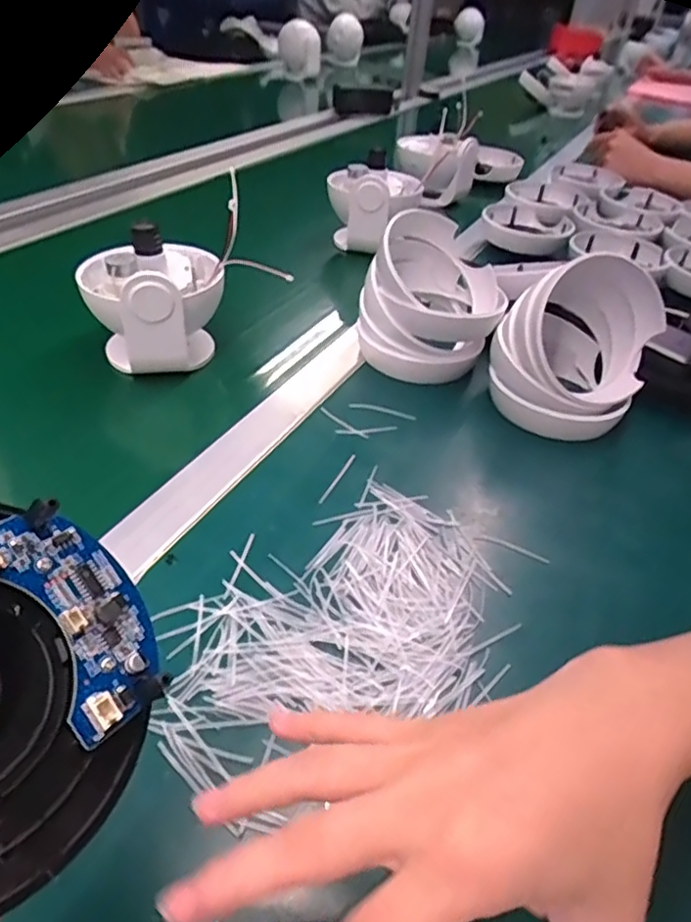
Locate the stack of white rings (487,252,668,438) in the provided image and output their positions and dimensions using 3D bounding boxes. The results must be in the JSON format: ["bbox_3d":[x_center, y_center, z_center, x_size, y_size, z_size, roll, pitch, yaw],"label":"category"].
[{"bbox_3d":[0.185,-0.099,0.505,0.114,0.110,0.120,21,43,17],"label":"stack of white rings"}]

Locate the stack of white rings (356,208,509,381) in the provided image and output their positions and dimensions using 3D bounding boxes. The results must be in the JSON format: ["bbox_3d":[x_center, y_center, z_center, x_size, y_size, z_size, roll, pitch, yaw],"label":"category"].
[{"bbox_3d":[0.077,-0.138,0.551,0.118,0.104,0.117,18,42,13],"label":"stack of white rings"}]

